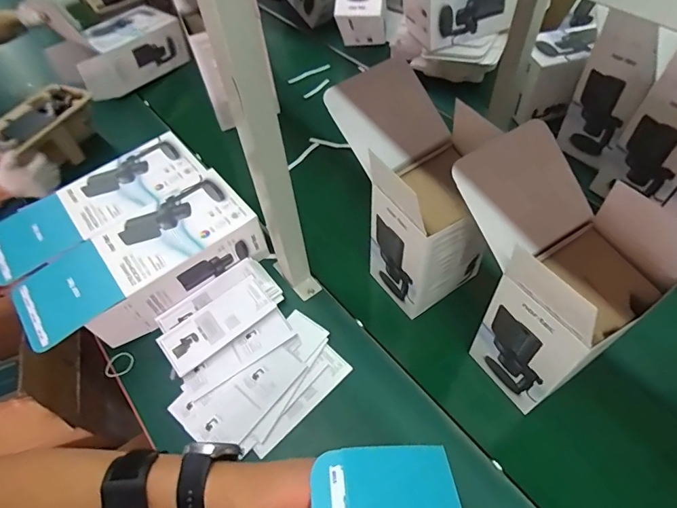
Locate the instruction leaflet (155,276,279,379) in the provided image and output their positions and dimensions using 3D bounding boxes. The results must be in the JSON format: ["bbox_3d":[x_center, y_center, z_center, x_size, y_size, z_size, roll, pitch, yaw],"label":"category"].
[{"bbox_3d":[-0.196,0.112,0.698,0.179,0.009,0.077,-36,71,-18],"label":"instruction leaflet"}]

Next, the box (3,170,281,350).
[{"bbox_3d":[-0.323,0.012,0.714,0.376,0.091,0.160,-34,62,-21],"label":"box"}]

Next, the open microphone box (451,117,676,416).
[{"bbox_3d":[0.259,0.029,0.567,0.171,0.298,0.234,-29,61,-18],"label":"open microphone box"}]

